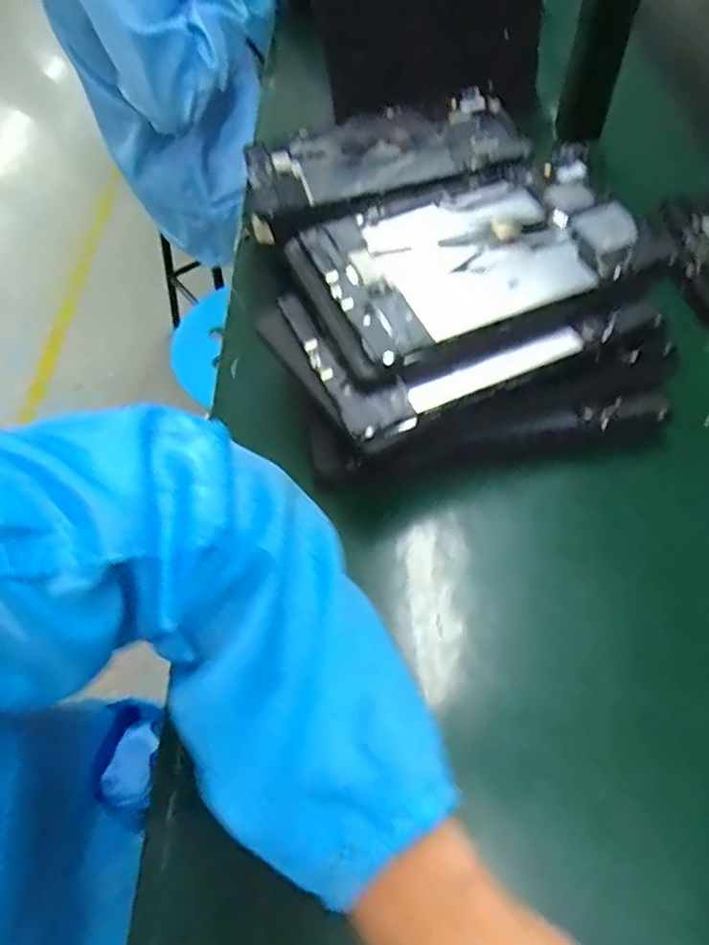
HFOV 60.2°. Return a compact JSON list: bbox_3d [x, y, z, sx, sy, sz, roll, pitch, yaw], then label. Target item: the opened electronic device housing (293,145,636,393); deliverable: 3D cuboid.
[{"bbox_3d":[0.089,-0.164,0.453,0.252,0.019,0.154,-20,61,-9],"label":"opened electronic device housing"}]

